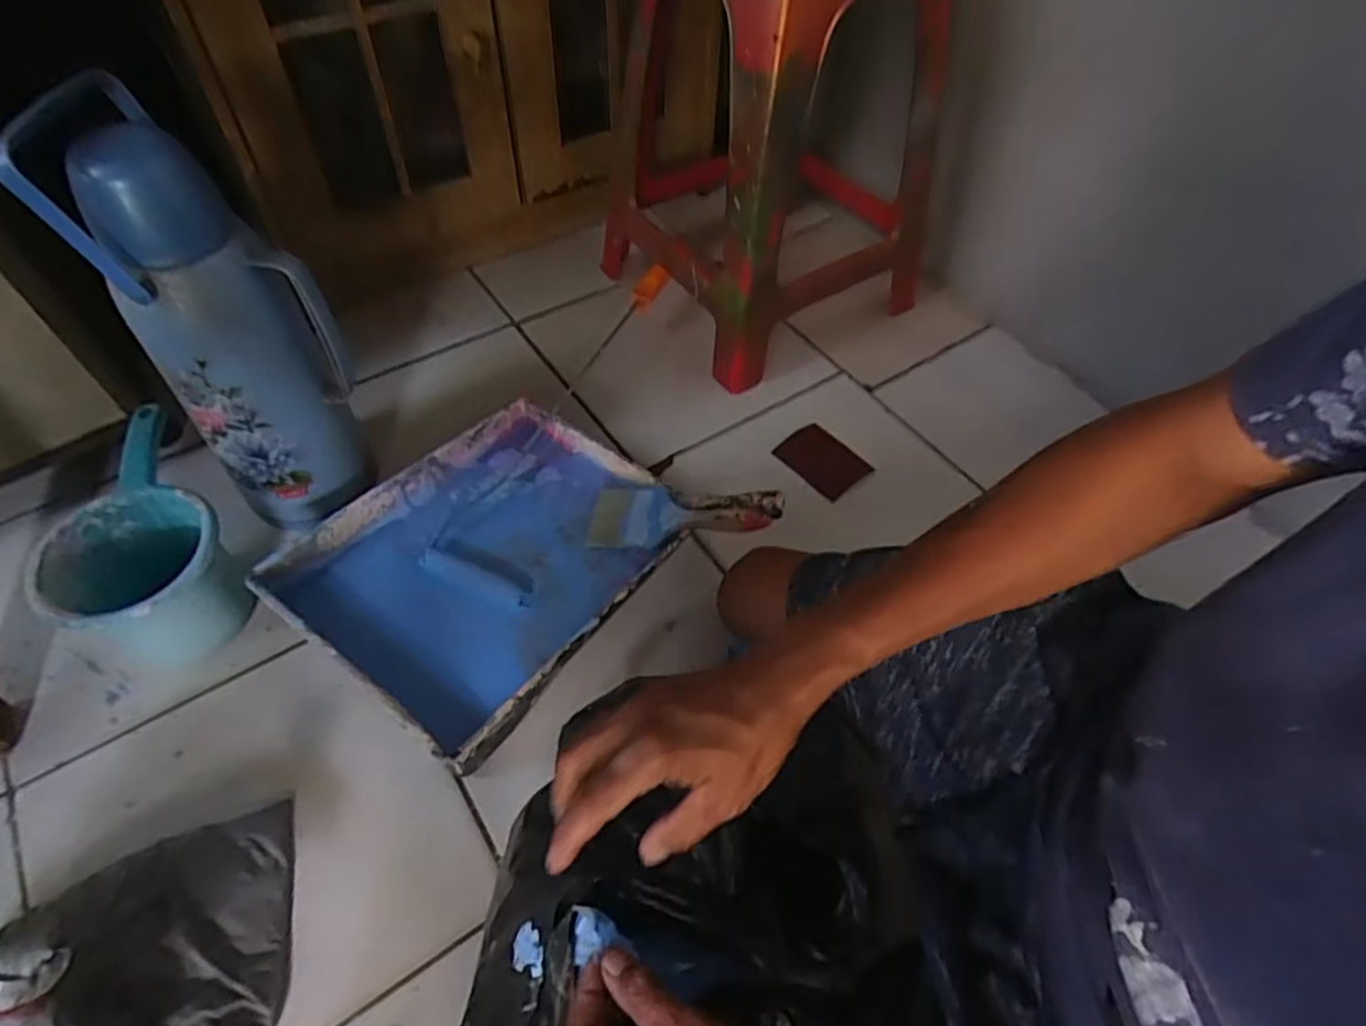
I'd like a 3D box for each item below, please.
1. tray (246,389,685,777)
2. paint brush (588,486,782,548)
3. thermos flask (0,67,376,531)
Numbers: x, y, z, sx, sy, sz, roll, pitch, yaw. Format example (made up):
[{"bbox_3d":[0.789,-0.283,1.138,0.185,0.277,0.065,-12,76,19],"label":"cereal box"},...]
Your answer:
[{"bbox_3d":[-0.187,0.044,0.725,0.275,0.077,0.350,33,59,17],"label":"tray"},{"bbox_3d":[-0.003,-0.001,0.747,0.206,0.024,0.068,-3,53,15],"label":"paint brush"},{"bbox_3d":[-0.397,-0.149,0.641,0.122,0.378,0.146,36,59,22],"label":"thermos flask"}]

